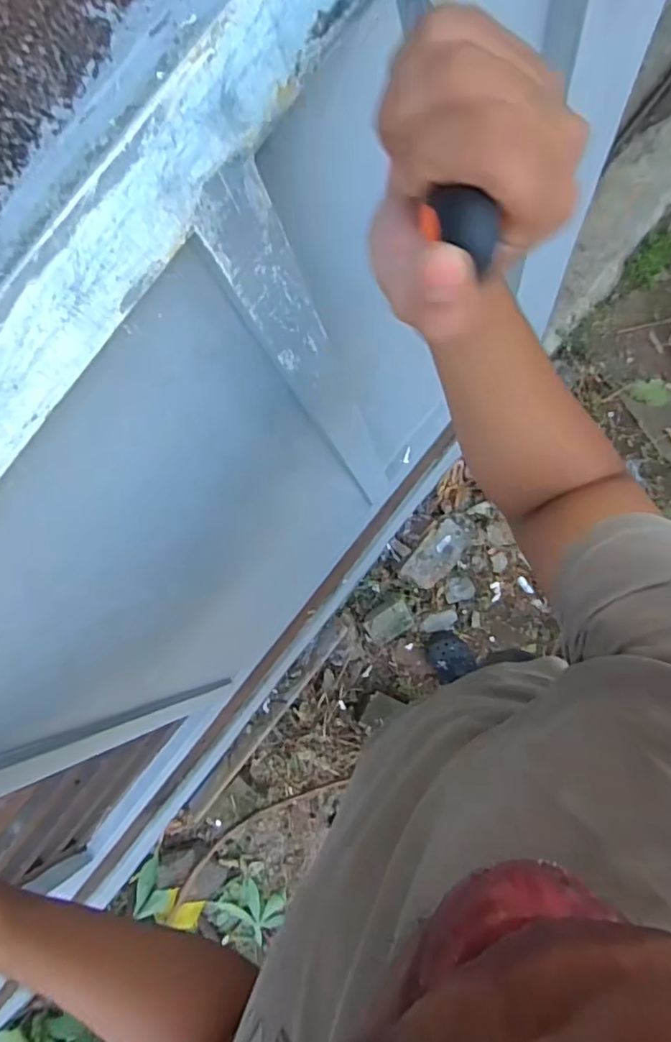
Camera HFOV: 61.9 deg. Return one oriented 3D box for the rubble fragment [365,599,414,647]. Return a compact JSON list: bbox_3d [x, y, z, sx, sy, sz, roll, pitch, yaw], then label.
[{"bbox_3d":[0.148,0.276,1.525,0.128,0.059,0.086,-32,84,7],"label":"rubble fragment"}]

